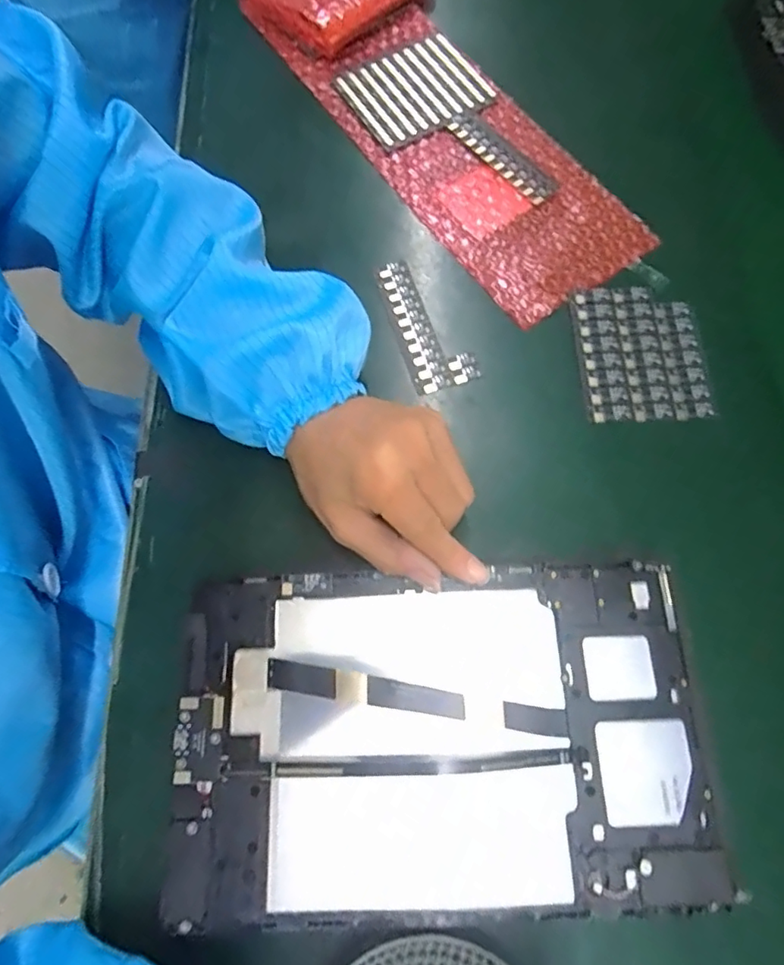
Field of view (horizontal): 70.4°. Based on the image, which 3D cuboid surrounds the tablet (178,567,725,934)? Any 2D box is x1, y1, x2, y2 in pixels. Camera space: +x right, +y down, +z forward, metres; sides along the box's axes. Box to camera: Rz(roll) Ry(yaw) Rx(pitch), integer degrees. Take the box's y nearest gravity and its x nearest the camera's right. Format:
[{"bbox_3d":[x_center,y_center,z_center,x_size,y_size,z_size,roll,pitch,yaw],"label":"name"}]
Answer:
[{"bbox_3d":[0.021,0.115,0.253,0.232,0.015,0.141,-3,70,1],"label":"tablet"}]

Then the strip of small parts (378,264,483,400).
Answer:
[{"bbox_3d":[0.019,-0.101,0.357,0.038,0.008,0.095,-20,70,-5],"label":"strip of small parts"}]

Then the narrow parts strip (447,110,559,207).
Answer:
[{"bbox_3d":[0.081,-0.240,0.405,0.027,0.004,0.100,-37,73,-11],"label":"narrow parts strip"}]

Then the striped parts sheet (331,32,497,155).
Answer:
[{"bbox_3d":[0.016,-0.307,0.431,0.096,0.007,0.095,-31,72,-9],"label":"striped parts sheet"}]

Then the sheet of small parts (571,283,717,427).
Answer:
[{"bbox_3d":[0.153,-0.081,0.345,0.074,0.005,0.089,-3,70,1],"label":"sheet of small parts"}]

